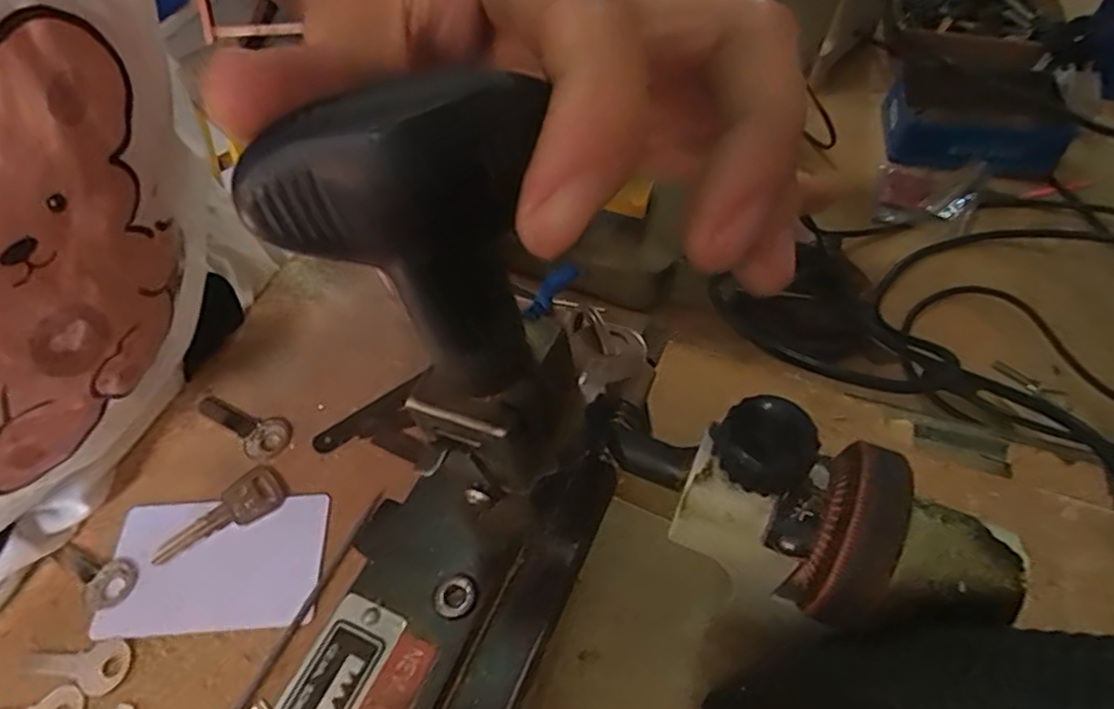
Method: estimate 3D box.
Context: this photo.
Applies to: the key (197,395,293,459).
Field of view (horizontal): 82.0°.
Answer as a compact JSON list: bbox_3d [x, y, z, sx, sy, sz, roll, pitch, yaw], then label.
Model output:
[{"bbox_3d":[-0.147,0.032,0.297,0.050,0.004,0.019,24,58,17],"label":"key"}]

